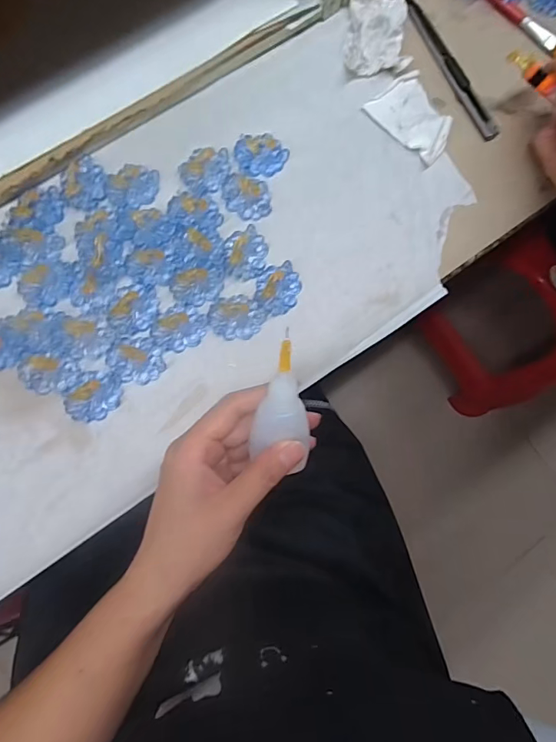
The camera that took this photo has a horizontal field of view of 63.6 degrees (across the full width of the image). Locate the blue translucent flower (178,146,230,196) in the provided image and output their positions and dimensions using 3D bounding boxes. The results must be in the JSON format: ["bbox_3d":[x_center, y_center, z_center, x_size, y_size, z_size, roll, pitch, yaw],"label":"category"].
[{"bbox_3d":[-0.051,-0.145,0.320,0.030,0.006,0.039,38,80,0],"label":"blue translucent flower"}]

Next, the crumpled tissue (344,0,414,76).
[{"bbox_3d":[0.076,-0.258,0.337,0.045,0.021,0.062,2,82,-5],"label":"crumpled tissue"}]

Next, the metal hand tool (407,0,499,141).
[{"bbox_3d":[0.133,-0.236,0.348,0.013,0.008,0.129,-28,86,-9],"label":"metal hand tool"}]

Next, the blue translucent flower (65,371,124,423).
[{"bbox_3d":[-0.121,0.016,0.294,0.035,0.004,0.031,-15,84,-7],"label":"blue translucent flower"}]

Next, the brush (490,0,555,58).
[{"bbox_3d":[0.179,-0.291,0.357,0.133,0.008,0.017,35,80,0],"label":"brush"}]

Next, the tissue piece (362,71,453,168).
[{"bbox_3d":[0.107,-0.194,0.336,0.064,0.011,0.051,44,80,1],"label":"tissue piece"}]

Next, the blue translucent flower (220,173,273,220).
[{"bbox_3d":[-0.022,-0.126,0.321,0.032,0.004,0.035,1,82,-6],"label":"blue translucent flower"}]

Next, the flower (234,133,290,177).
[{"bbox_3d":[-0.012,-0.157,0.326,0.038,0.004,0.029,-3,83,-6],"label":"flower"}]

